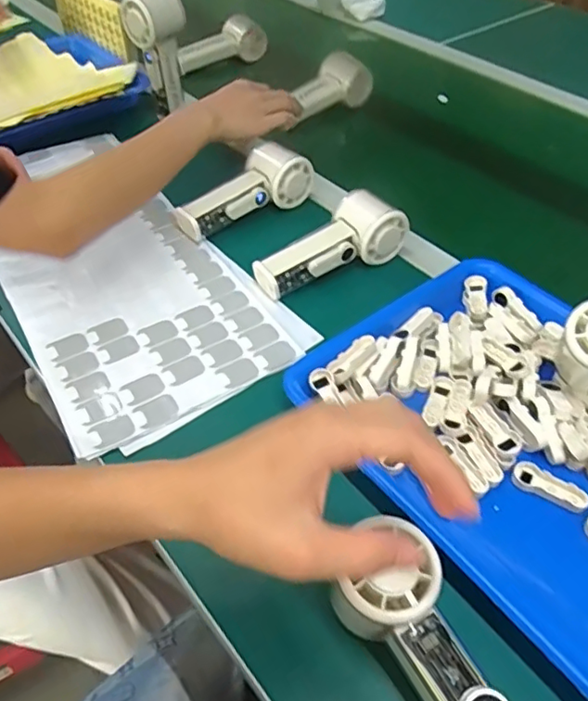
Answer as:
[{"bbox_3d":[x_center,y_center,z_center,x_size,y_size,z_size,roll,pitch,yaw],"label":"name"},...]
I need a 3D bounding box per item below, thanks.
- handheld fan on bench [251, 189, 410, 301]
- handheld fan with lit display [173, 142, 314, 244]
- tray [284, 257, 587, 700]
[{"bbox_3d":[0.033,-0.106,0.567,0.156,0.060,0.055,-20,51,-19],"label":"handheld fan on bench"},{"bbox_3d":[-0.056,-0.175,0.630,0.154,0.061,0.050,-25,52,-22],"label":"handheld fan with lit display"},{"bbox_3d":[0.183,0.068,0.420,0.237,0.033,0.331,-30,54,-26],"label":"tray"}]

